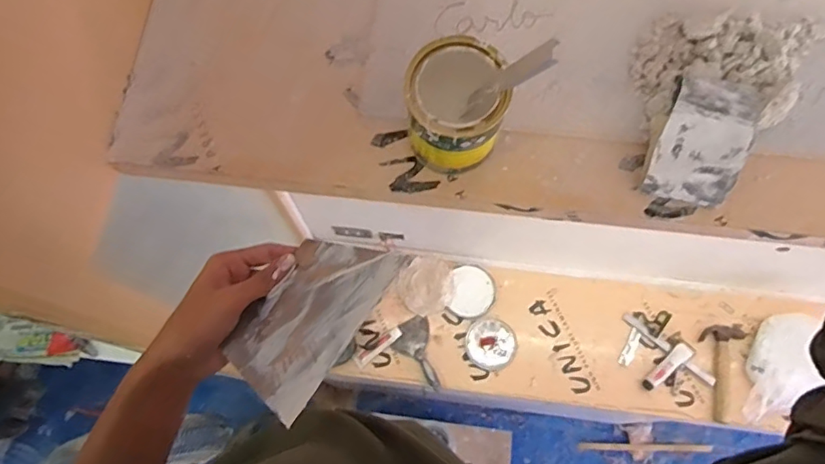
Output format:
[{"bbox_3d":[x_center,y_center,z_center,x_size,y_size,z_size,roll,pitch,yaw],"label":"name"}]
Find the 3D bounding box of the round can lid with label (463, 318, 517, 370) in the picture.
[{"bbox_3d":[0.242,0.343,1.617,0.152,0.009,0.153,0,70,1],"label":"round can lid with label"}]

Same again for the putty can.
[{"bbox_3d":[0.044,-0.122,0.572,0.095,0.139,0.099,0,70,1],"label":"putty can"}]

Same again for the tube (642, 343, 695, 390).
[{"bbox_3d":[0.756,0.399,1.556,0.175,0.030,0.046,-40,74,-13],"label":"tube"}]

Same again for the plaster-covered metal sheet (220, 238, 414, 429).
[{"bbox_3d":[-0.077,0.060,0.398,0.092,0.004,0.137,20,62,33],"label":"plaster-covered metal sheet"}]

